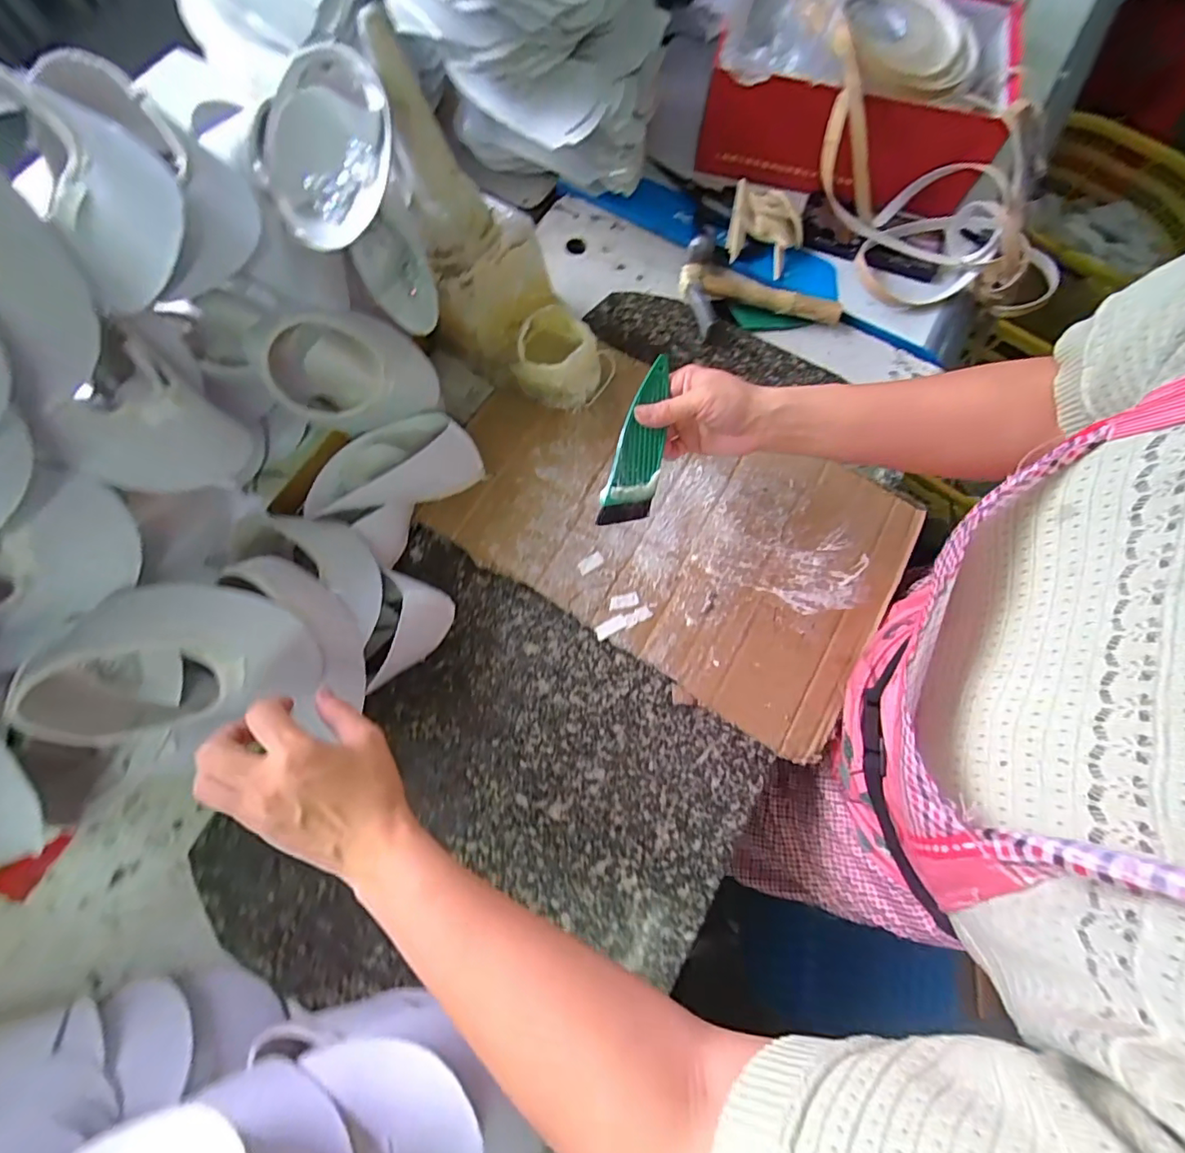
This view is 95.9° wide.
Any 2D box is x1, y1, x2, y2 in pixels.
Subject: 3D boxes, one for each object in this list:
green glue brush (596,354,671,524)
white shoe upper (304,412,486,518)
[{"bbox_3d":[0.040,-0.103,0.415,0.041,0.009,0.133,18,87,-26],"label":"green glue brush"},{"bbox_3d":[-0.189,-0.104,0.497,0.162,0.068,0.090,-12,74,-5],"label":"white shoe upper"}]

